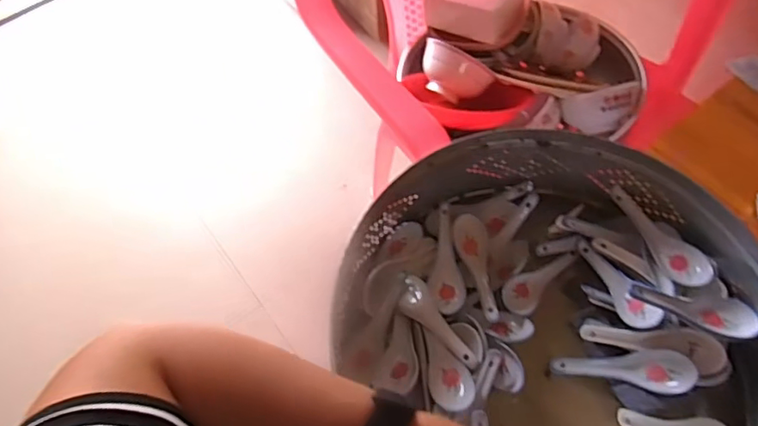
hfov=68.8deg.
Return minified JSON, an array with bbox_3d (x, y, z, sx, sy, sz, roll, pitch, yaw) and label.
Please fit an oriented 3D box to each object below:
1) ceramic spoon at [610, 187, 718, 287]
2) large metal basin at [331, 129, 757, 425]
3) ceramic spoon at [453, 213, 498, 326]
[{"bbox_3d":[0.284,0.022,0.566,0.036,0.027,0.125,-30,65,-13],"label":"ceramic spoon"},{"bbox_3d":[0.165,0.108,0.527,0.395,0.114,0.366,14,64,10],"label":"large metal basin"},{"bbox_3d":[0.109,0.054,0.586,0.032,0.020,0.125,-11,62,-3],"label":"ceramic spoon"}]

